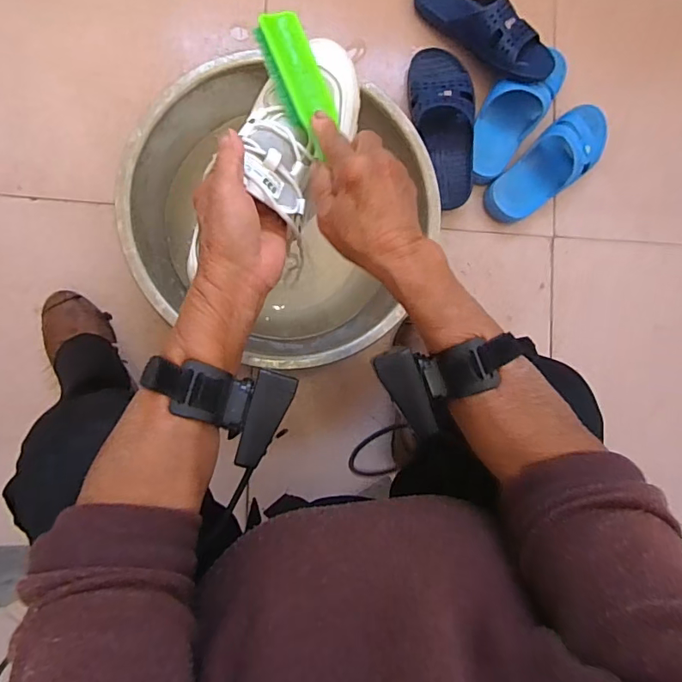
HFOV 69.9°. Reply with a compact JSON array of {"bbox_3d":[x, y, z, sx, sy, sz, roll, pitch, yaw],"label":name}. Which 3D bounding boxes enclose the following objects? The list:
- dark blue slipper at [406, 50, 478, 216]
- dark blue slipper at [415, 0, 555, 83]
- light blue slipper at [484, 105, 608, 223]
[{"bbox_3d":[0.161,-0.344,0.775,0.095,0.062,0.258,-2,89,-9],"label":"dark blue slipper"},{"bbox_3d":[0.228,-0.507,0.774,0.256,0.066,0.091,40,83,11],"label":"dark blue slipper"},{"bbox_3d":[0.352,-0.292,0.806,0.246,0.064,0.096,-45,95,-7],"label":"light blue slipper"}]

